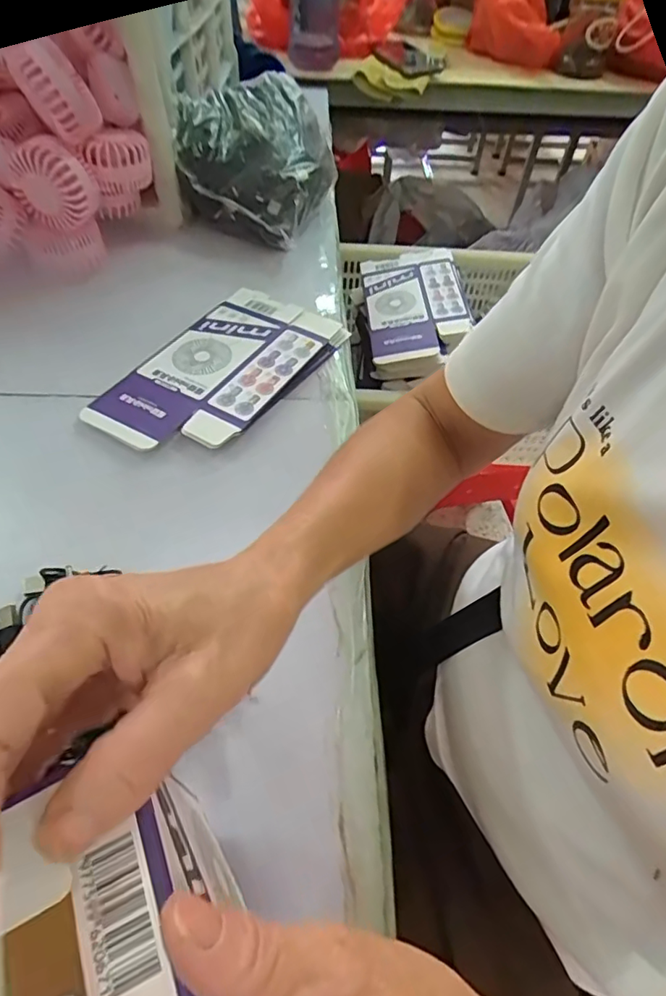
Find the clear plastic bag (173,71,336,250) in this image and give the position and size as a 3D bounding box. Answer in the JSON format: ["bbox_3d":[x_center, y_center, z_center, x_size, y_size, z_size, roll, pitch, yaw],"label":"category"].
[{"bbox_3d":[-0.085,-0.379,0.598,0.147,0.093,0.177,18,54,10],"label":"clear plastic bag"}]

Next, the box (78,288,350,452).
[{"bbox_3d":[-0.095,-0.112,0.470,0.123,0.011,0.217,27,56,16],"label":"box"}]

